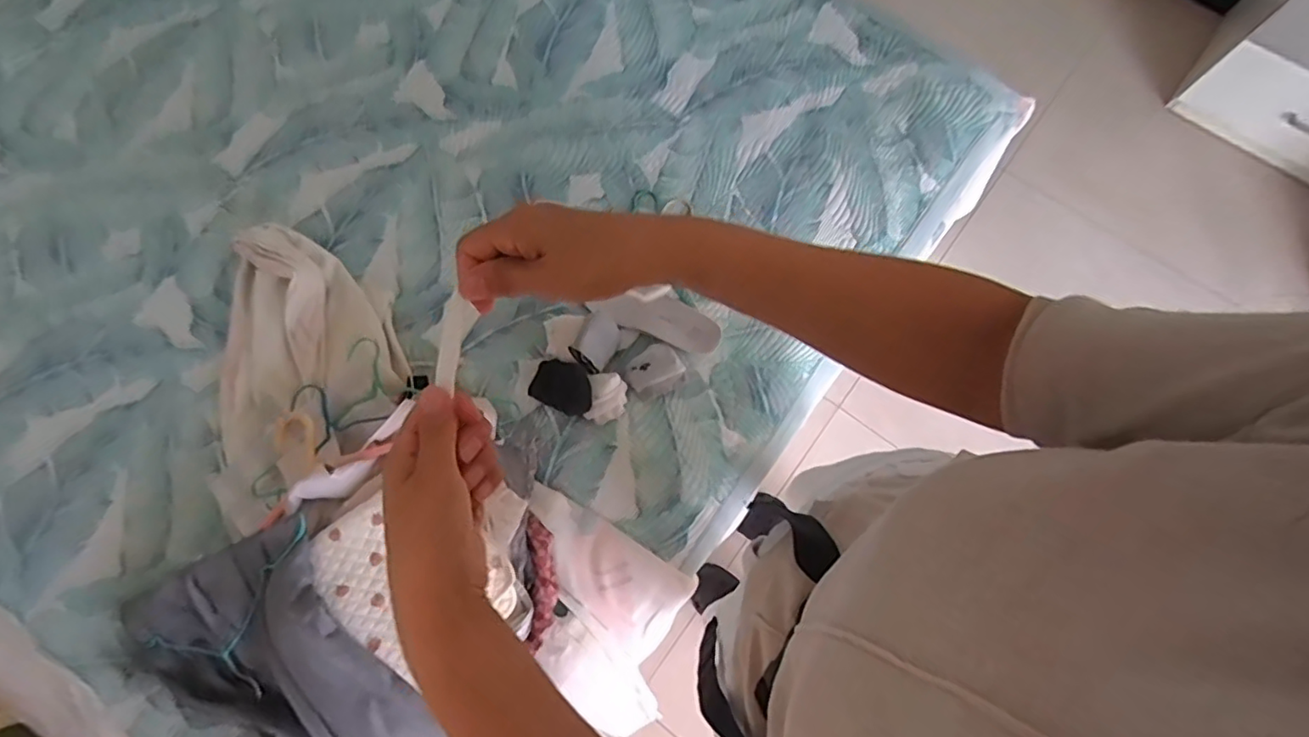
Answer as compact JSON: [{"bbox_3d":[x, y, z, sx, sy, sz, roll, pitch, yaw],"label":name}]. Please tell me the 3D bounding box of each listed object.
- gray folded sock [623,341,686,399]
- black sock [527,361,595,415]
[{"bbox_3d":[-0.002,0.000,0.986,0.091,0.029,0.068,-35,75,-10],"label":"gray folded sock"},{"bbox_3d":[-0.148,0.028,0.982,0.111,0.043,0.073,27,75,9],"label":"black sock"}]

